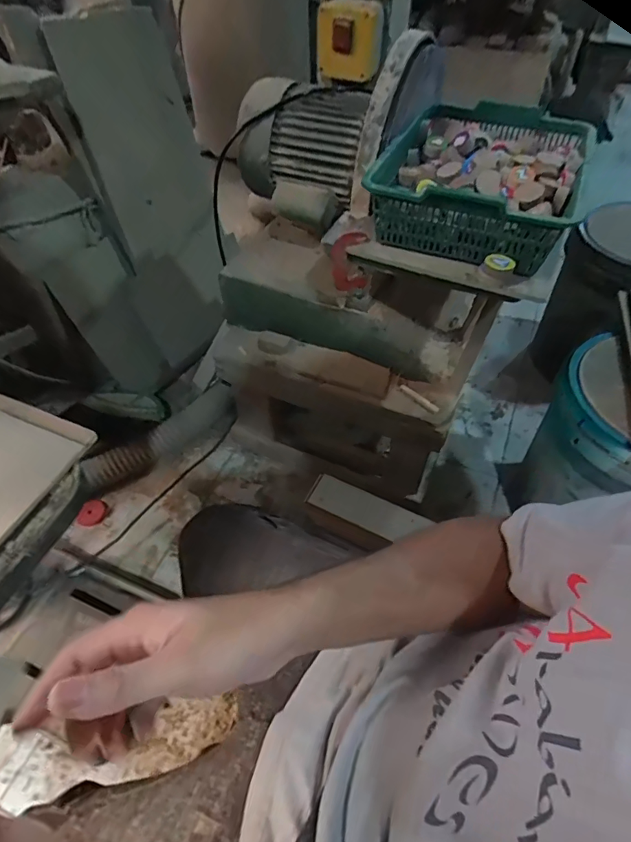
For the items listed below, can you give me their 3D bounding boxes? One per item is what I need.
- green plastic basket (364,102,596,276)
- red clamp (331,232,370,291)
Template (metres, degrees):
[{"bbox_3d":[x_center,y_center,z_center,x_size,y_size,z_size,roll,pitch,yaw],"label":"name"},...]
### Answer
[{"bbox_3d":[0.204,-0.302,0.591,0.229,0.076,0.290,15,52,12],"label":"green plastic basket"},{"bbox_3d":[0.045,-0.204,0.609,0.045,0.085,0.027,6,51,5],"label":"red clamp"}]

